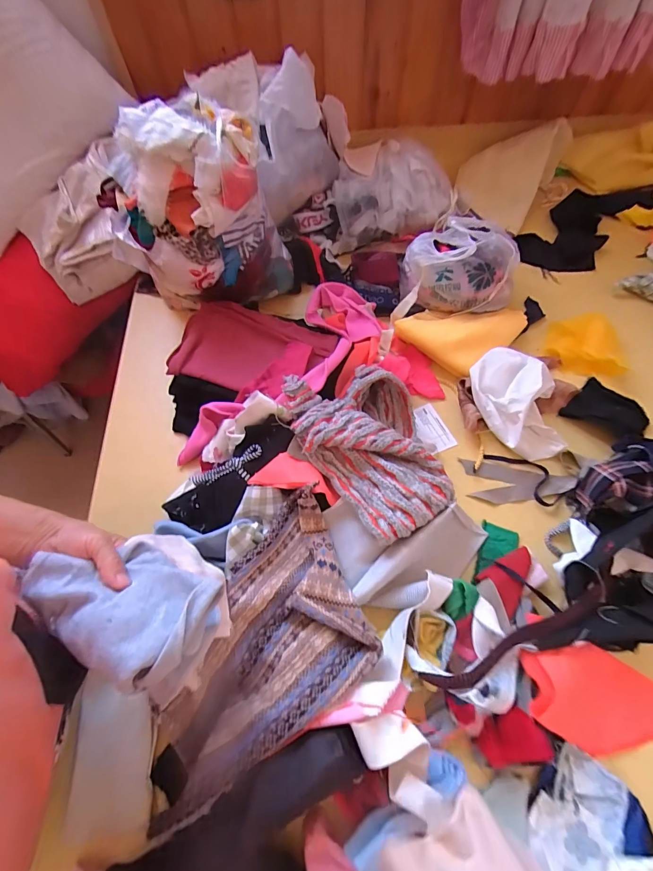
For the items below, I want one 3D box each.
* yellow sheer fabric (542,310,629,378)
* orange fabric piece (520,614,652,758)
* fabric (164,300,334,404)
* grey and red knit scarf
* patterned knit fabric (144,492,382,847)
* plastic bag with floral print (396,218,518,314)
[{"bbox_3d":[0.502,-0.183,0.740,0.127,0.034,0.140,-4,62,-1],"label":"yellow sheer fabric"},{"bbox_3d":[0.350,0.320,0.468,0.231,0.040,0.135,20,63,-6],"label":"orange fabric piece"},{"bbox_3d":[-0.140,-0.160,0.677,0.271,0.035,0.206,23,65,12],"label":"fabric"},{"bbox_3d":[0.067,0.011,0.589,0.203,0.080,0.298,-22,64,-11],"label":"grey and red knit scarf"},{"bbox_3d":[-0.069,0.279,0.465,0.200,0.071,0.387,30,66,15],"label":"patterned knit fabric"},{"bbox_3d":[0.265,-0.338,0.765,0.213,0.155,0.162,8,63,5],"label":"plastic bag with floral print"}]

